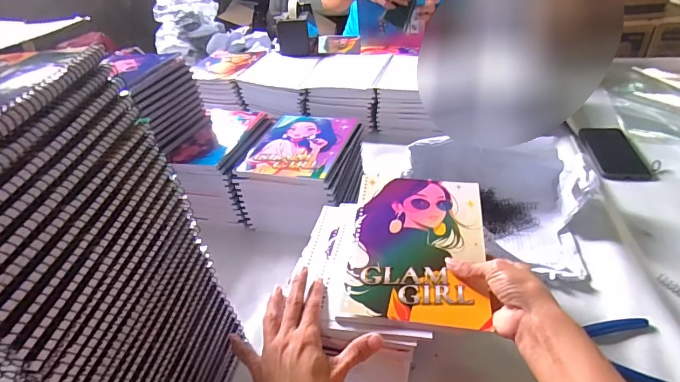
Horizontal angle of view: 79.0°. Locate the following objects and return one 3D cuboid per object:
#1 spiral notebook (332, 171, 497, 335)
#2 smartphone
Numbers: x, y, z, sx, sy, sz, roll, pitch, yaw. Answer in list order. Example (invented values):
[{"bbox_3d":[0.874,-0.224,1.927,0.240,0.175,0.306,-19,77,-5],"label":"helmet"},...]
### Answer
[{"bbox_3d":[0.086,0.057,0.460,0.144,0.005,0.195,6,48,8],"label":"spiral notebook"},{"bbox_3d":[0.519,-0.077,0.785,0.084,0.010,0.181,4,37,13],"label":"smartphone"}]

